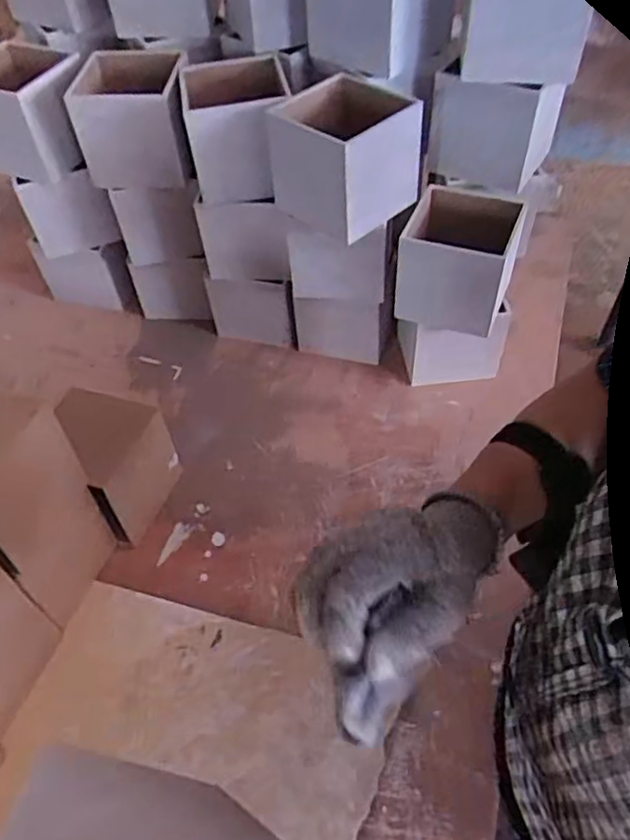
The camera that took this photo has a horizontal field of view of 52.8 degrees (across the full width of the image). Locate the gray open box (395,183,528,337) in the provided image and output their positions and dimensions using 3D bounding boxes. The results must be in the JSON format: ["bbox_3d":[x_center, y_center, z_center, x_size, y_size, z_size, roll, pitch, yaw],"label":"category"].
[{"bbox_3d":[0.160,-0.176,0.698,0.109,0.103,0.124,15,53,16],"label":"gray open box"}]

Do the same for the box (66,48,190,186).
[{"bbox_3d":[-0.207,-0.354,0.739,0.128,0.102,0.144,-6,50,0],"label":"box"}]

